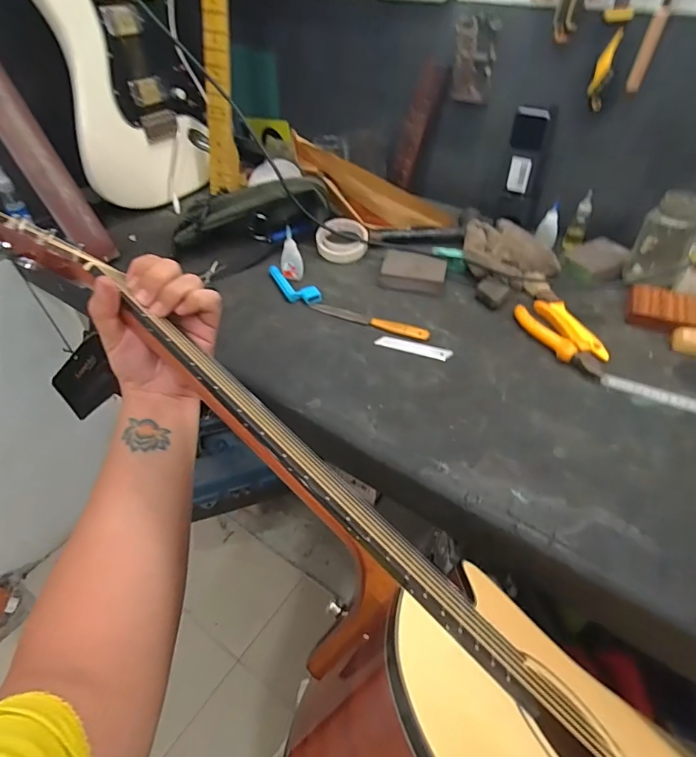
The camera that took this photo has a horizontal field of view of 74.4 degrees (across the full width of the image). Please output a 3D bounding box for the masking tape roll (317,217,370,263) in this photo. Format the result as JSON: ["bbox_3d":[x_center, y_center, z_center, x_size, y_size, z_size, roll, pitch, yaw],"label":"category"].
[{"bbox_3d":[-0.009,-0.242,0.797,0.088,0.037,0.088,0,48,0],"label":"masking tape roll"}]

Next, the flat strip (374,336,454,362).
[{"bbox_3d":[0.090,-0.043,0.629,0.103,0.004,0.022,13,49,12],"label":"flat strip"}]

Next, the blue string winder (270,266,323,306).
[{"bbox_3d":[-0.086,-0.150,0.726,0.050,0.017,0.107,-25,52,-20],"label":"blue string winder"}]

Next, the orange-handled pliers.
[{"bbox_3d":[0.298,-0.057,0.633,0.070,0.021,0.147,-12,49,-10],"label":"orange-handled pliers"}]

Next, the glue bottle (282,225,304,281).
[{"bbox_3d":[-0.089,-0.194,0.723,0.034,0.079,0.026,-5,48,-4],"label":"glue bottle"}]

